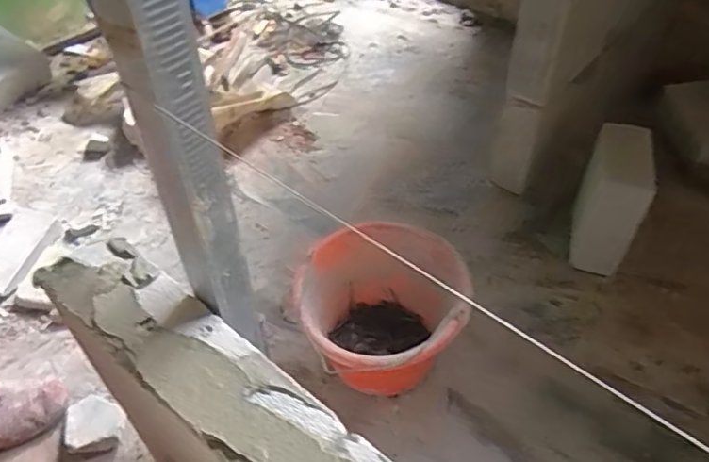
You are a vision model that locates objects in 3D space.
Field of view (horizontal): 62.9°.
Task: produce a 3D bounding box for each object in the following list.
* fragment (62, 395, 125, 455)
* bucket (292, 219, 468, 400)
[{"bbox_3d":[-0.366,0.271,0.805,0.096,0.034,0.076,32,55,29],"label":"fragment"},{"bbox_3d":[0.040,0.132,0.844,0.223,0.182,0.250,10,47,12],"label":"bucket"}]

